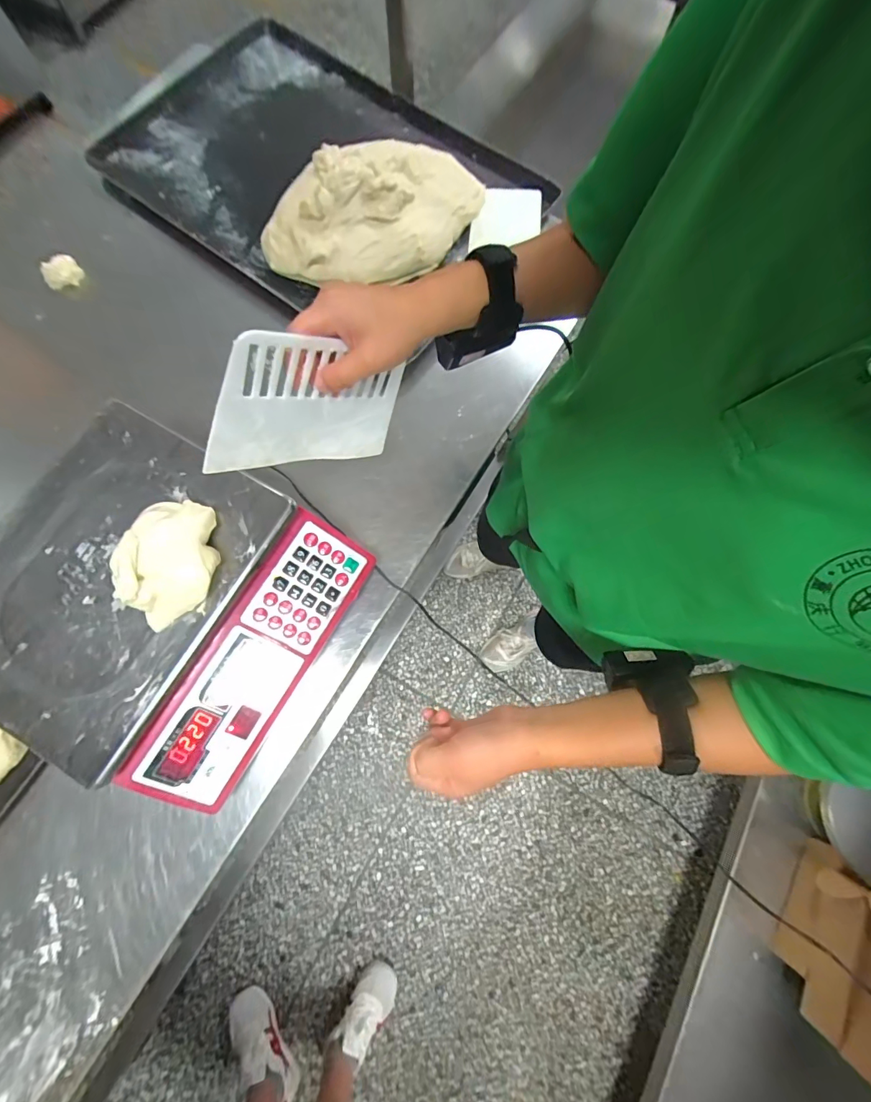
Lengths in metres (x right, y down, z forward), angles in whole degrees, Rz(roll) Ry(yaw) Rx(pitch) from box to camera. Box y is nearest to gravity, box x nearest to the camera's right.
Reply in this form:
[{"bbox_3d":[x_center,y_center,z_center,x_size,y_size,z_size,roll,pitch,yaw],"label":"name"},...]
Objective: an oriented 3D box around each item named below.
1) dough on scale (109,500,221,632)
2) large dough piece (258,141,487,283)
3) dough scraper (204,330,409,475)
[{"bbox_3d":[-0.236,0.007,0.378,0.079,0.036,0.108,26,77,5],"label":"dough on scale"},{"bbox_3d":[-0.082,-0.472,0.587,0.322,0.080,0.185,-27,78,-6],"label":"large dough piece"},{"bbox_3d":[-0.096,-0.118,0.355,0.163,0.114,0.004,-17,60,-43],"label":"dough scraper"}]

